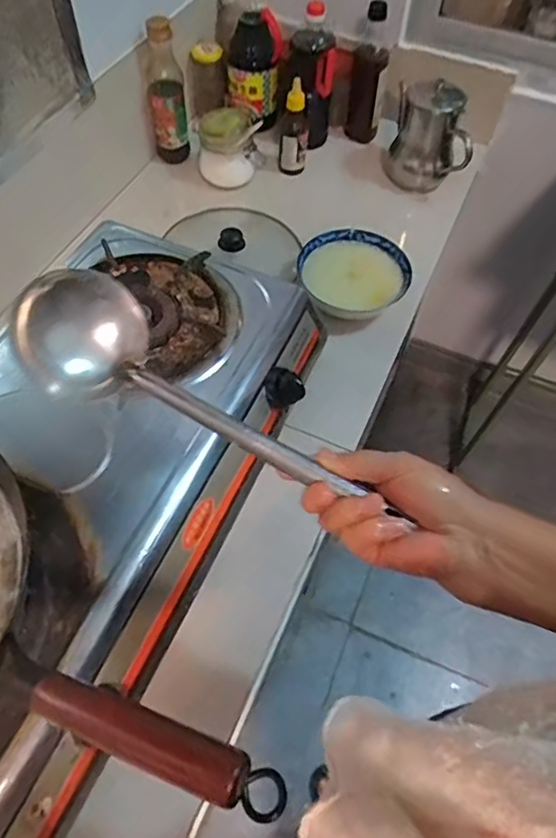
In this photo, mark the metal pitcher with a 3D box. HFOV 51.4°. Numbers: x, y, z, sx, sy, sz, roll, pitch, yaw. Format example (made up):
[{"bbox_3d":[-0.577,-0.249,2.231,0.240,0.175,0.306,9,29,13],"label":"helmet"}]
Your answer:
[{"bbox_3d":[0.259,-0.478,0.979,0.133,0.175,0.111,13,58,5],"label":"metal pitcher"}]

